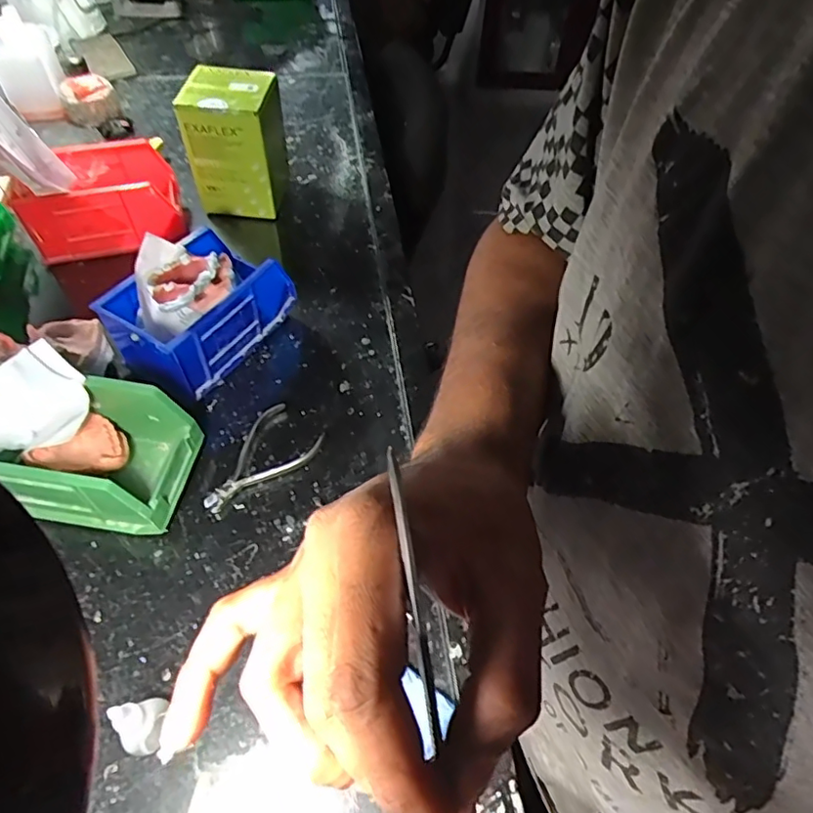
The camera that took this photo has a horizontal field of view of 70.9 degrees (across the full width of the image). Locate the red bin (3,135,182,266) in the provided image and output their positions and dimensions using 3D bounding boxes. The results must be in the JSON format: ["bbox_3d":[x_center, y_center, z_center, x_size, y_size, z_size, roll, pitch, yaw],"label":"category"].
[{"bbox_3d":[-0.367,-0.254,0.697,0.167,0.086,0.106,-13,56,-12],"label":"red bin"}]

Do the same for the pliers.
[{"bbox_3d":[-0.135,0.052,0.531,0.066,0.011,0.120,30,58,17],"label":"pliers"}]

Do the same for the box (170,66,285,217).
[{"bbox_3d":[-0.213,-0.332,0.725,0.101,0.155,0.107,2,54,-2],"label":"box"}]

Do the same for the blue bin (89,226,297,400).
[{"bbox_3d":[-0.215,-0.105,0.595,0.111,0.091,0.163,29,57,17],"label":"blue bin"}]

